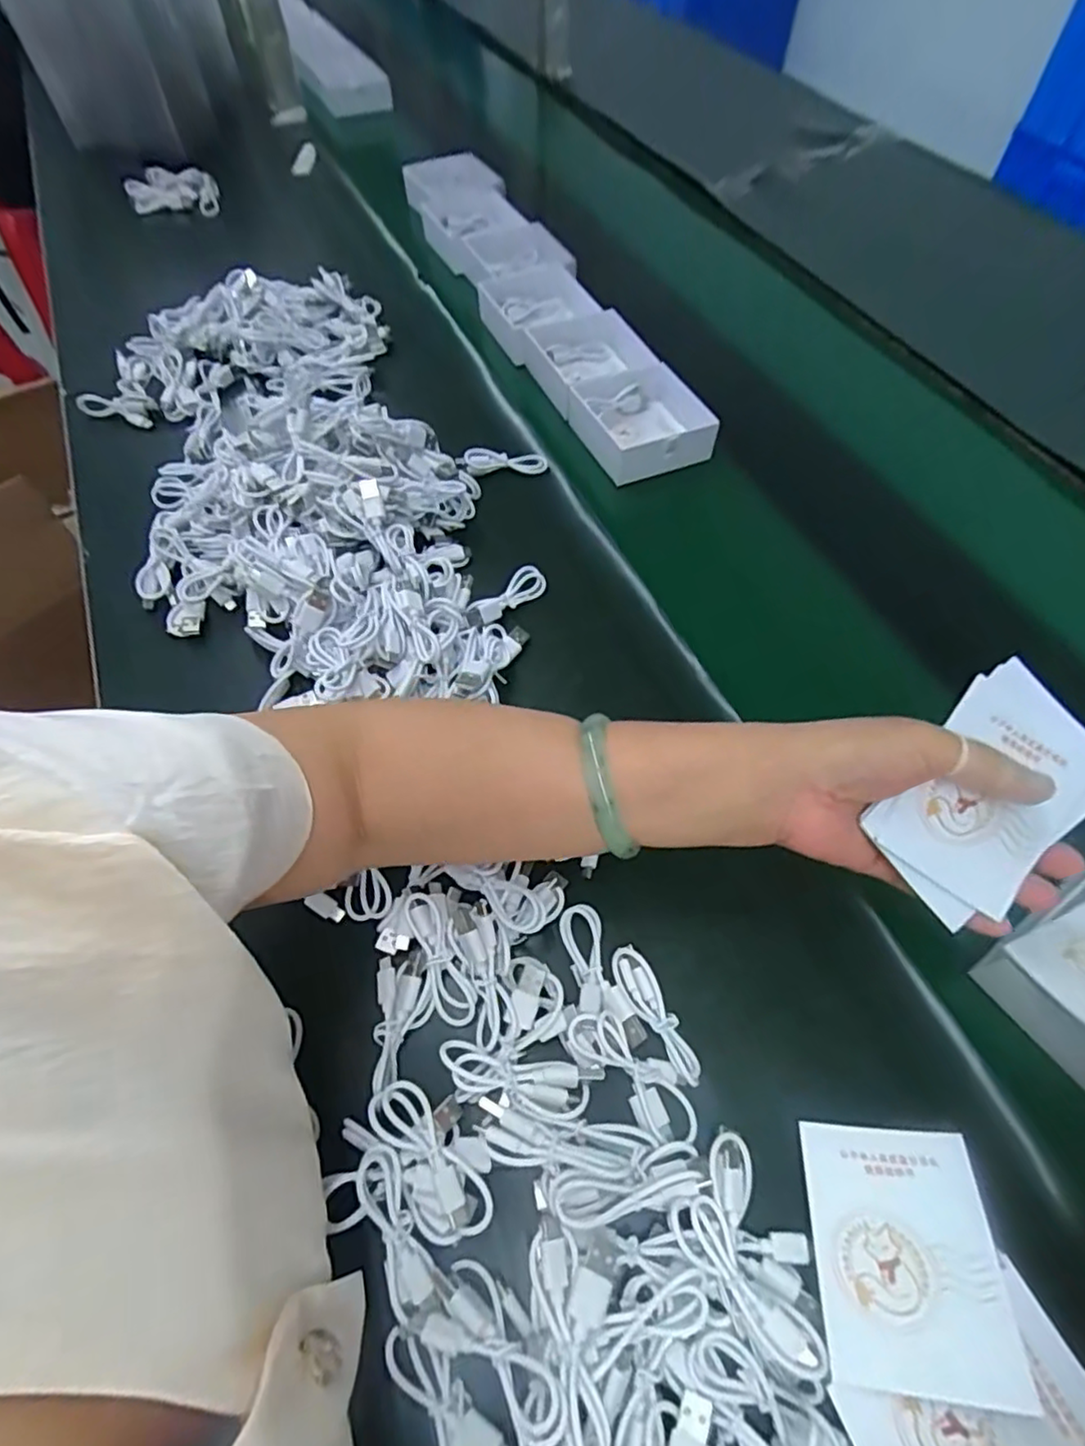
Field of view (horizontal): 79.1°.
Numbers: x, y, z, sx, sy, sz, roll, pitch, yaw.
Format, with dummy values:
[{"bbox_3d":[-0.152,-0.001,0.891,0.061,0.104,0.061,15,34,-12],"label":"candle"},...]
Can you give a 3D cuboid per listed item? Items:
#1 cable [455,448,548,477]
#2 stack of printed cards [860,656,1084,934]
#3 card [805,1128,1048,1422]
[{"bbox_3d":[-0.035,-0.224,0.558,0.075,0.016,0.020,-6,59,-3],"label":"cable"},{"bbox_3d":[0.207,0.032,0.304,0.076,0.008,0.111,45,87,0],"label":"stack of printed cards"},{"bbox_3d":[0.152,0.221,0.276,0.069,0.004,0.089,-4,39,14],"label":"card"}]

